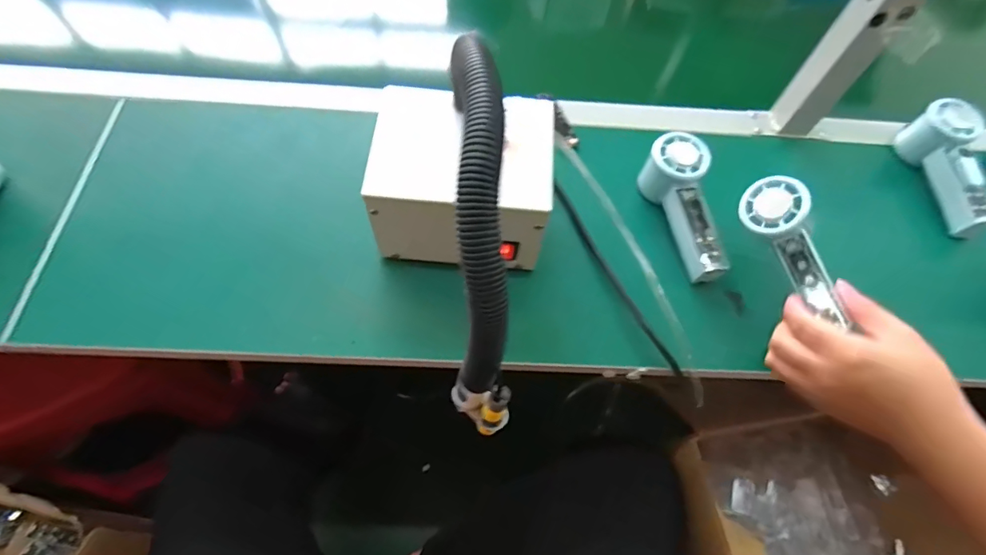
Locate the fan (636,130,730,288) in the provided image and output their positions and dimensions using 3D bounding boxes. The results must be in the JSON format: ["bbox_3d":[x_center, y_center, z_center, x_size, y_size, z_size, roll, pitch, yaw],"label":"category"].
[{"bbox_3d":[0.195,-0.073,0.500,0.055,0.045,0.147,-5,63,-7],"label":"fan"}]

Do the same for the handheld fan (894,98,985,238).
[{"bbox_3d":[0.511,-0.122,0.555,0.054,0.060,0.151,8,63,0],"label":"handheld fan"}]

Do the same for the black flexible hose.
[{"bbox_3d":[-0.011,-0.006,0.356,0.044,0.300,0.084,-3,21,-5],"label":"black flexible hose"}]

